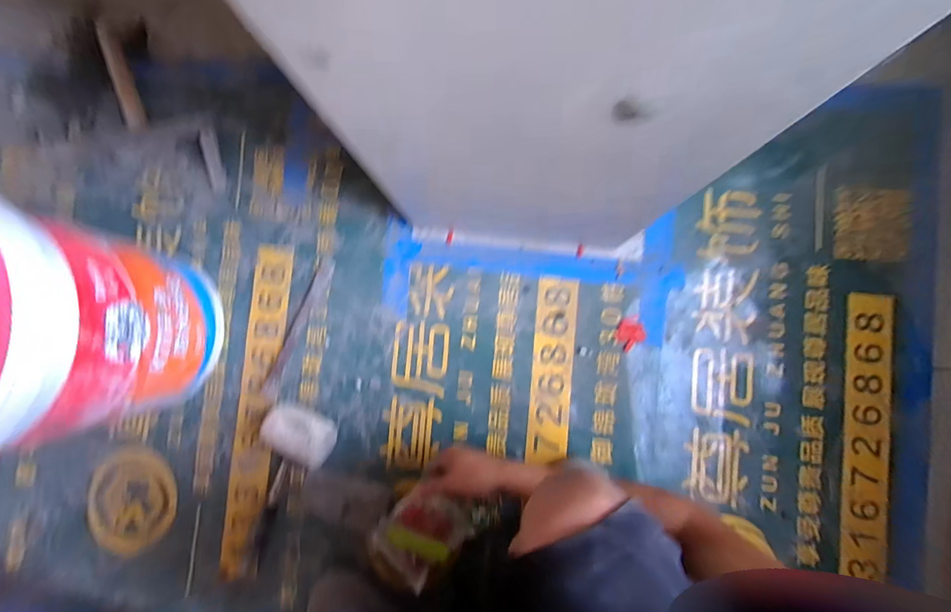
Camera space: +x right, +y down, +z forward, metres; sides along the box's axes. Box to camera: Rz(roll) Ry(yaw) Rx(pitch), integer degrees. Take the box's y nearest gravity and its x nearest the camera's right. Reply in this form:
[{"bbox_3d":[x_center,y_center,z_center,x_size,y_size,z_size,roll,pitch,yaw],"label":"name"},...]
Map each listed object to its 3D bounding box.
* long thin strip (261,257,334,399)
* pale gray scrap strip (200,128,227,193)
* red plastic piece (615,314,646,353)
[{"bbox_3d":[-0.302,0.037,0.687,0.028,0.005,0.253,24,89,4],"label":"long thin strip"},{"bbox_3d":[-0.459,-0.253,0.703,0.031,0.007,0.105,-5,102,2],"label":"pale gray scrap strip"},{"bbox_3d":[0.252,0.043,0.653,0.048,0.006,0.045,-33,86,1],"label":"red plastic piece"}]

